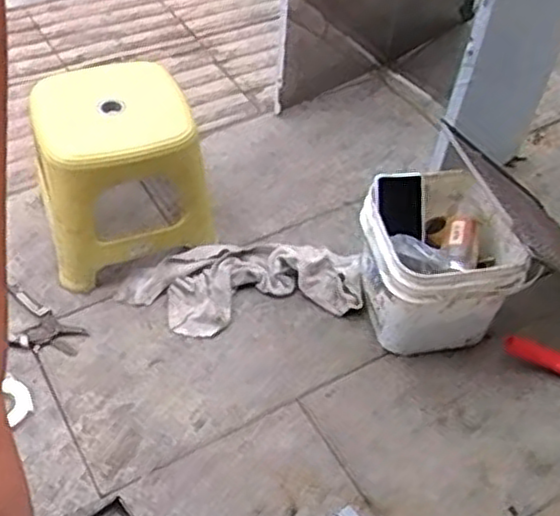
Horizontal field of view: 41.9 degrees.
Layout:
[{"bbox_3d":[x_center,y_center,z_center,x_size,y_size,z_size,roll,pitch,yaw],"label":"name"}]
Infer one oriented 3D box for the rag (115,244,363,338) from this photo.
[{"bbox_3d":[-0.059,0.044,1.179,0.381,0.039,0.144,-4,50,-8],"label":"rag"}]

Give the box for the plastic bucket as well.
[{"bbox_3d":[0.230,0.005,1.102,0.213,0.194,0.209,-12,52,-15],"label":"plastic bucket"}]

